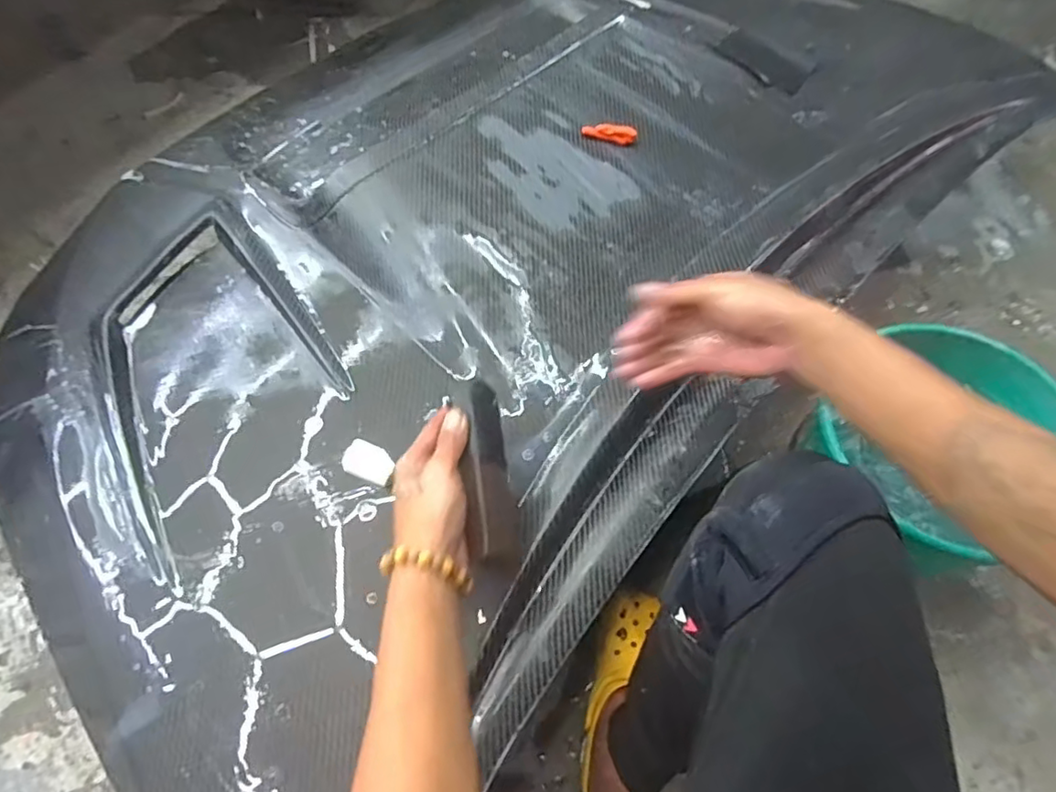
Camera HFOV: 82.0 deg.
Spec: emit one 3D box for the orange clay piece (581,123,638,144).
[{"bbox_3d":[0.100,-0.321,0.742,0.066,0.020,0.014,1,62,2],"label":"orange clay piece"}]

